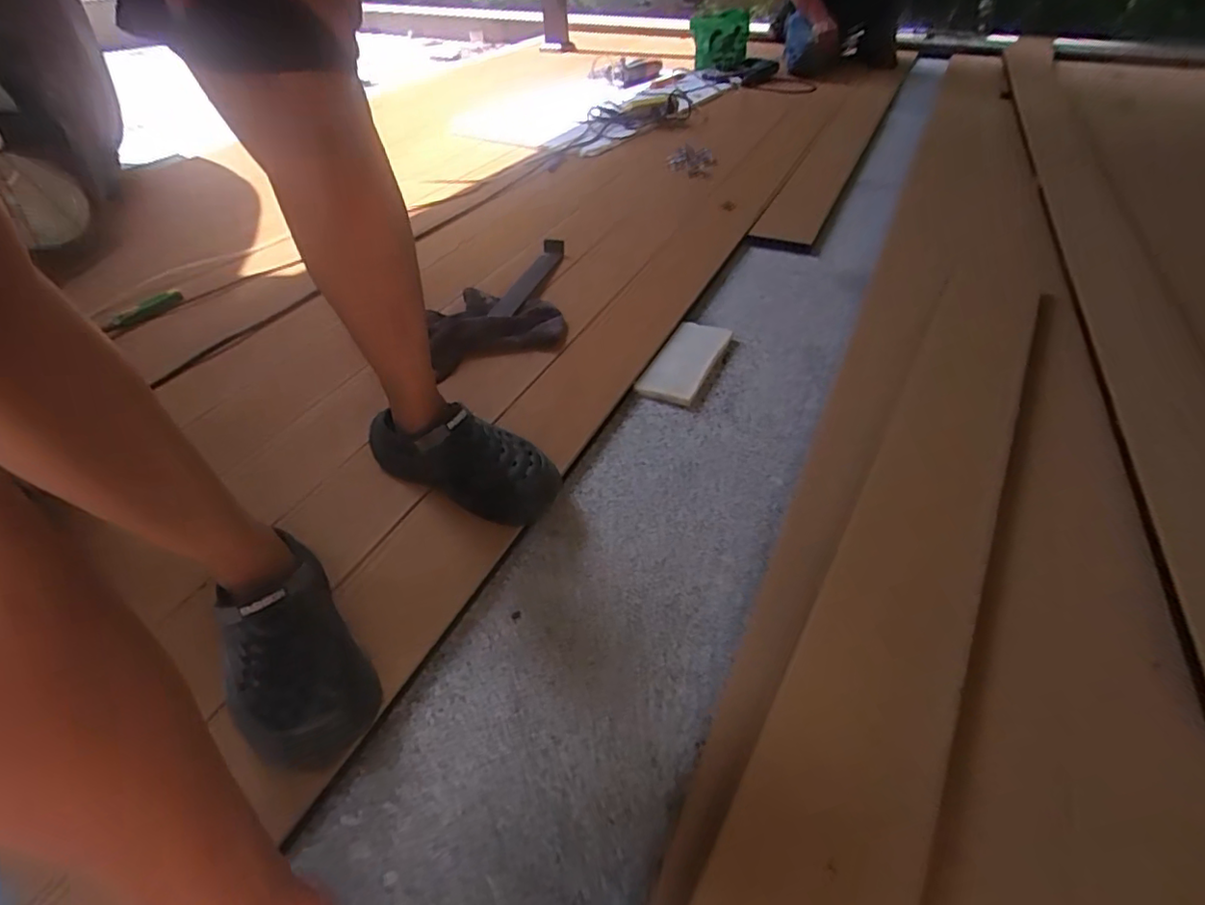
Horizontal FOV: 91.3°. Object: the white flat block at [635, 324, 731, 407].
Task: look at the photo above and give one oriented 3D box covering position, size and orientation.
[{"bbox_3d":[0.145,-0.160,1.040,0.098,0.022,0.216,18,48,22],"label":"white flat block"}]

